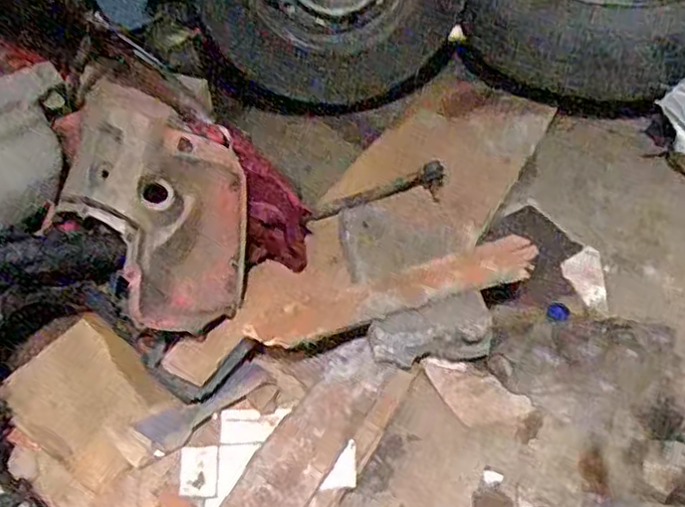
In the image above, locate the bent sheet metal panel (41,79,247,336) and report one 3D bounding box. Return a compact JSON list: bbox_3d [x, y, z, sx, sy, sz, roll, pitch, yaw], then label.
[{"bbox_3d":[-0.259,-0.071,0.956,0.232,0.354,0.094,-28,10,-14],"label":"bent sheet metal panel"}]

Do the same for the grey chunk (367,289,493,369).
[{"bbox_3d":[0.117,0.109,0.887,0.159,0.082,0.033,-12,3,-5],"label":"grey chunk"}]

